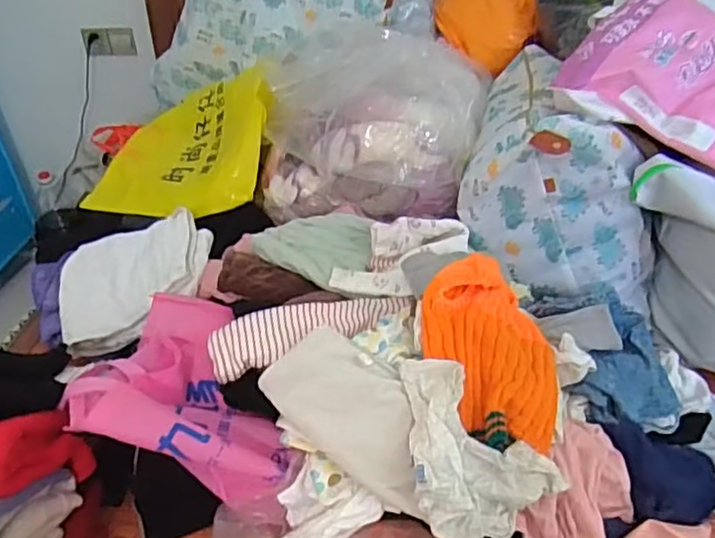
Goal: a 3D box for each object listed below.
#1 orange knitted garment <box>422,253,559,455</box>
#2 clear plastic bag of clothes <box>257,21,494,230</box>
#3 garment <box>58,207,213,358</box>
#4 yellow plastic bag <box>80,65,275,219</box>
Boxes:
[{"bbox_3d":[0.180,0.098,0.854,0.183,0.116,0.269,0,35,3],"label":"orange knitted garment"},{"bbox_3d":[0.021,-0.328,1.311,0.457,0.290,0.417,7,36,13],"label":"clear plastic bag of clothes"},{"bbox_3d":[-0.424,0.020,1.199,0.303,0.070,0.233,-22,60,2],"label":"garment"},{"bbox_3d":[-0.386,-0.291,1.386,0.405,0.212,0.371,-4,35,-3],"label":"yellow plastic bag"}]

